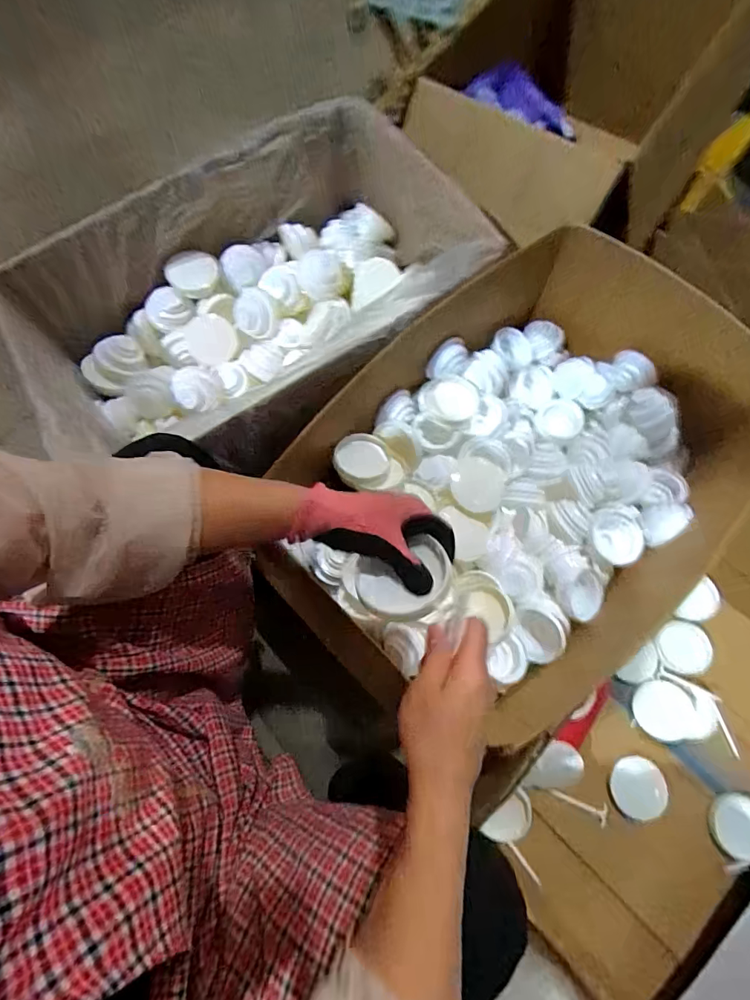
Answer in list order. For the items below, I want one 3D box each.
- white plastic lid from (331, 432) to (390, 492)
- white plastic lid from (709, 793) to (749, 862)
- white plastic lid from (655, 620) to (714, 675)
[{"bbox_3d":[-0.022,-0.062,0.698,0.082,0.022,0.082,5,64,-10],"label":"white plastic lid"},{"bbox_3d":[0.588,0.524,0.717,0.098,0.006,0.090,0,74,1],"label":"white plastic lid"},{"bbox_3d":[0.538,0.257,0.785,0.090,0.014,0.085,7,74,3],"label":"white plastic lid"}]

